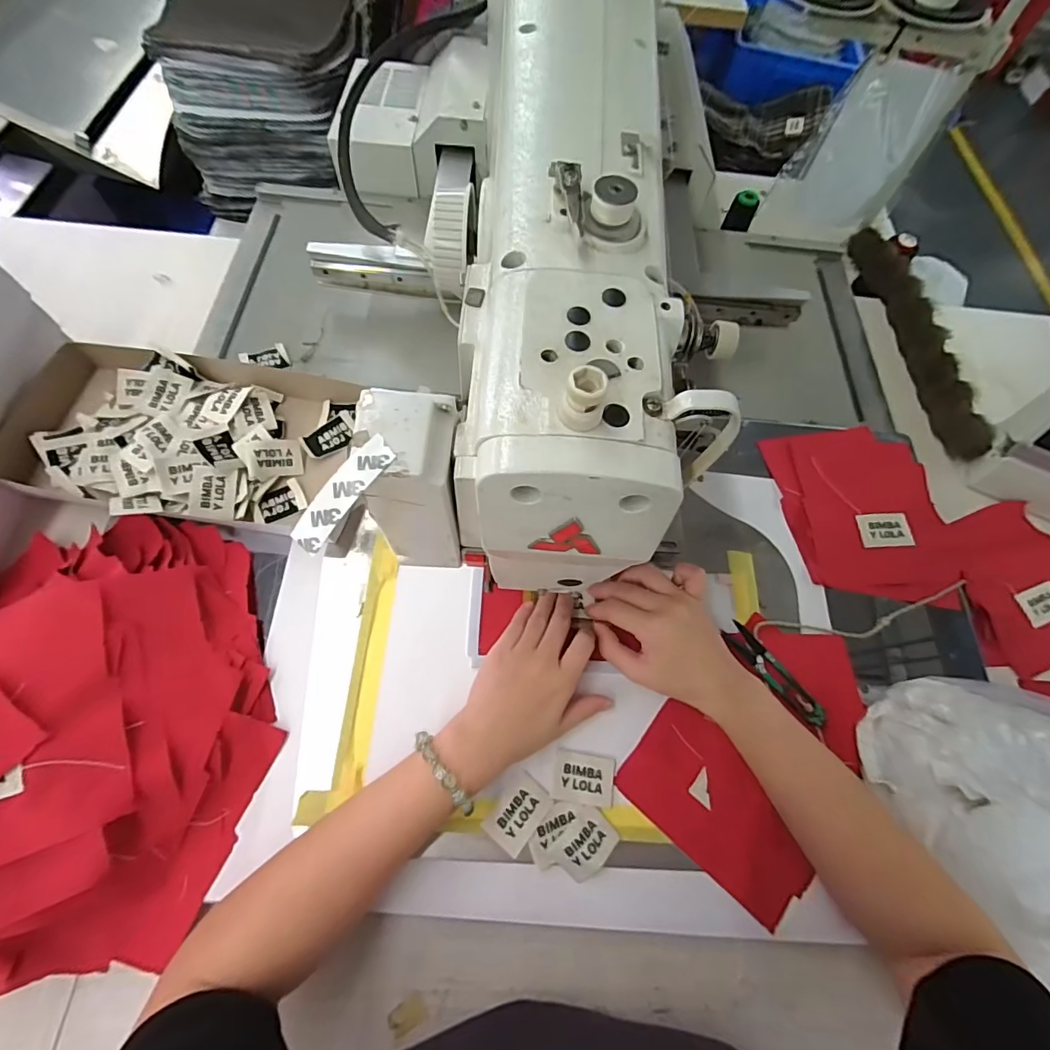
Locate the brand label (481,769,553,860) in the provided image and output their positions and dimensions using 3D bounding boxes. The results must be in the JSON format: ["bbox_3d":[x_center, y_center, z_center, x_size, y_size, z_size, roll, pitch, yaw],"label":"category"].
[{"bbox_3d":[-0.004,0.220,0.374,0.033,0.004,0.049,39,69,14],"label":"brand label"}]

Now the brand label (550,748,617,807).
[{"bbox_3d":[0.048,0.201,0.388,0.048,0.004,0.035,10,64,1],"label":"brand label"}]

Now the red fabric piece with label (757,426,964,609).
[{"bbox_3d":[0.353,-0.015,0.509,0.169,0.020,0.191,-4,65,-5],"label":"red fabric piece with label"}]

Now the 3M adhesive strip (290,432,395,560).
[{"bbox_3d":[-0.080,-0.014,0.214,0.015,0.006,0.057,37,85,13],"label":"3M adhesive strip"}]

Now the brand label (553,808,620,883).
[{"bbox_3d":[0.048,0.241,0.367,0.047,0.007,0.034,-34,71,-17],"label":"brand label"}]

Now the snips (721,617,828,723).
[{"bbox_3d":[0.220,0.130,0.430,0.021,0.008,0.102,-37,72,-18],"label":"snips"}]

